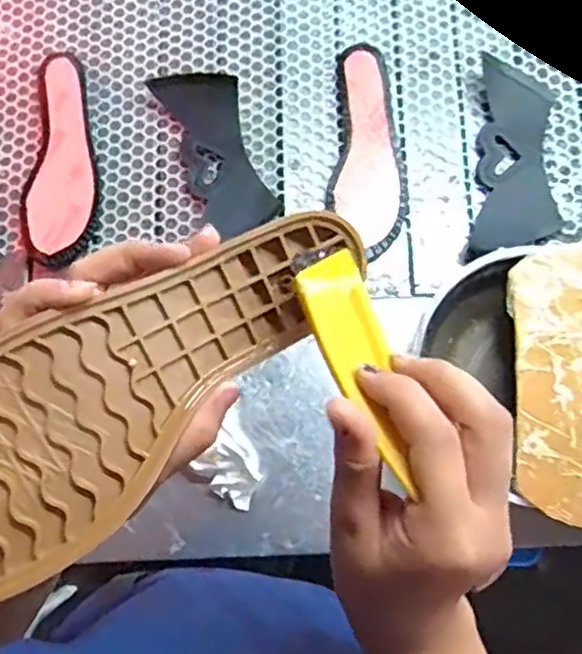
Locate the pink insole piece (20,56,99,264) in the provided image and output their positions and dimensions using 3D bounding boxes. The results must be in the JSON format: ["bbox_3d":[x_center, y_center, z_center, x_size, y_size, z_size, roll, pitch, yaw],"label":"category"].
[{"bbox_3d":[-0.243,-0.188,0.712,0.076,0.016,0.228,-2,77,0],"label":"pink insole piece"}]

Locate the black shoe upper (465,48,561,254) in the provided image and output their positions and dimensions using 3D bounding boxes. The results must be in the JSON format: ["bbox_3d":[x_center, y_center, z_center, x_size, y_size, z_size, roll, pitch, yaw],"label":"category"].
[{"bbox_3d":[0.244,-0.182,0.713,0.087,0.007,0.216,7,78,2],"label":"black shoe upper"}]

